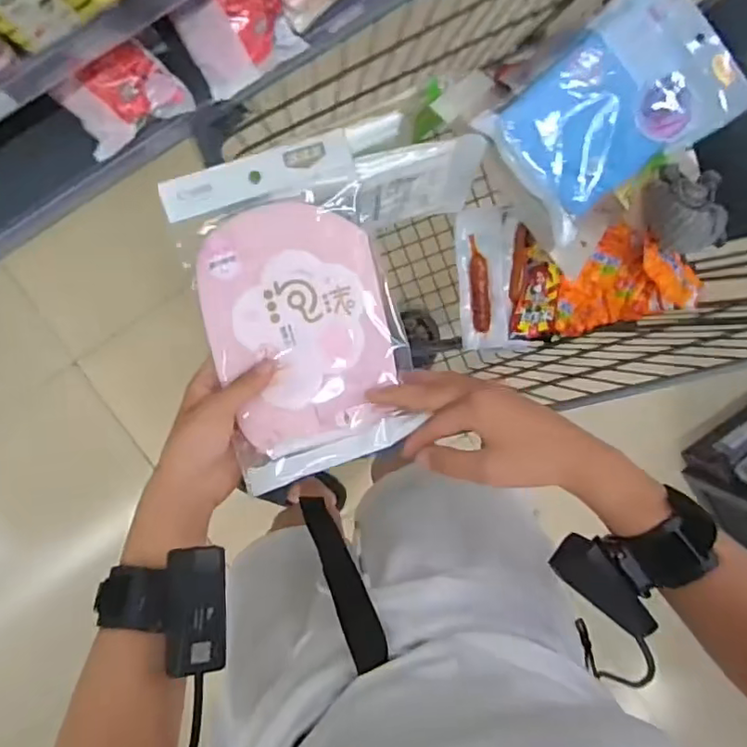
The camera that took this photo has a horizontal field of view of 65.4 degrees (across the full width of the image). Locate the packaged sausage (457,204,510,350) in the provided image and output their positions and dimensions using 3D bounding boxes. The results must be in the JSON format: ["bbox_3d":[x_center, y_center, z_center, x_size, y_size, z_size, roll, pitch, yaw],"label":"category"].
[{"bbox_3d":[0.153,-0.132,0.814,0.063,0.014,0.193,-4,97,-4],"label":"packaged sausage"}]

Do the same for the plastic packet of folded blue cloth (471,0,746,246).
[{"bbox_3d":[0.274,-0.298,0.642,0.260,0.053,0.172,-40,98,0],"label":"plastic packet of folded blue cloth"}]

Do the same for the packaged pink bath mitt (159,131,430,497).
[{"bbox_3d":[-0.054,-0.046,0.418,0.134,0.019,0.226,-17,88,-3],"label":"packaged pink bath mitt"}]

